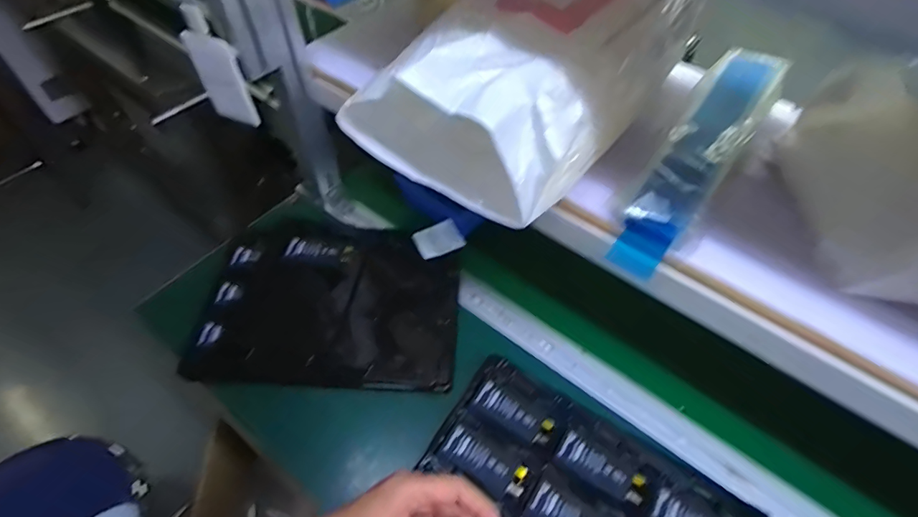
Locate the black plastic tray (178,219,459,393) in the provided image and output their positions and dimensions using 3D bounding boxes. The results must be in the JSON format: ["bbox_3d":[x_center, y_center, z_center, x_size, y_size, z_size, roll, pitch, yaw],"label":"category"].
[{"bbox_3d":[-0.169,0.056,0.641,0.329,0.029,0.234,4,55,1],"label":"black plastic tray"}]

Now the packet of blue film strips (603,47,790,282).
[{"bbox_3d":[0.260,-0.119,0.506,0.074,0.053,0.356,31,59,18],"label":"packet of blue film strips"}]

